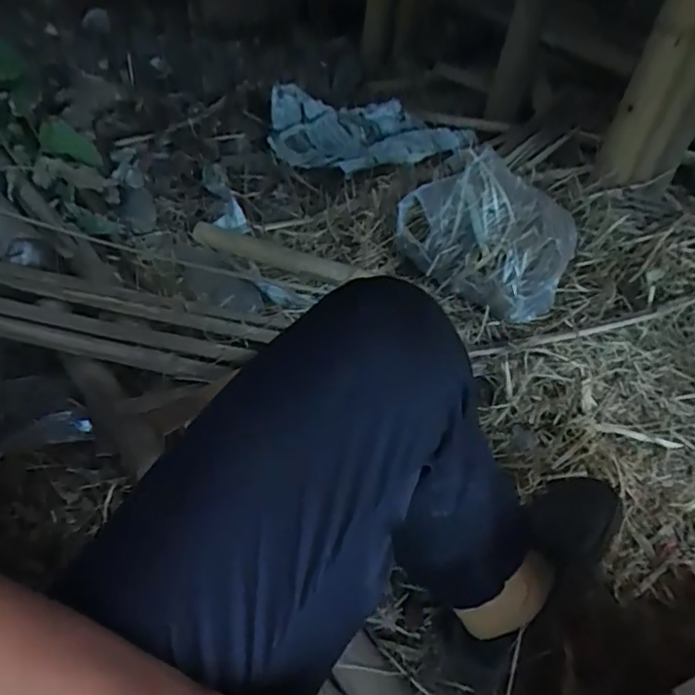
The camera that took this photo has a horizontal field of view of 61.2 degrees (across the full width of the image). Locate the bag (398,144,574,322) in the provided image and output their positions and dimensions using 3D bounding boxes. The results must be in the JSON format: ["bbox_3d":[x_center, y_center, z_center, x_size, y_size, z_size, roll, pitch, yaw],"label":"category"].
[{"bbox_3d":[0.247,-0.206,1.023,0.294,0.200,0.172,29,46,18],"label":"bag"}]

